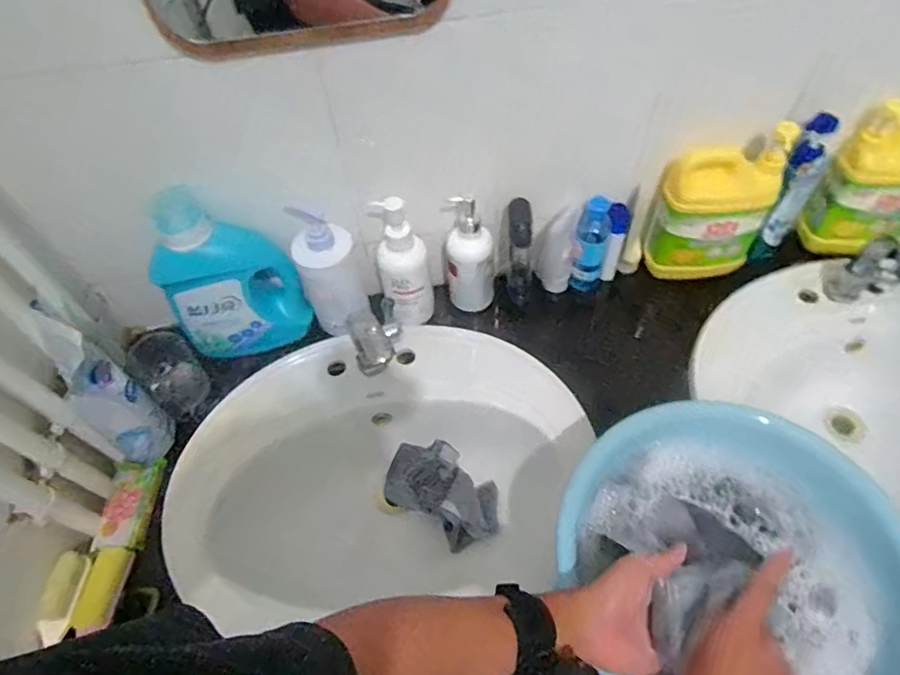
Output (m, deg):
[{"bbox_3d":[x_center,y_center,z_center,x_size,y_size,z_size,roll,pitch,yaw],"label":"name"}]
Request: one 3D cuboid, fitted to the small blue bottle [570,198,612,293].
[{"bbox_3d":[0.209,-0.133,0.826,0.046,0.156,0.044,15,57,14],"label":"small blue bottle"}]

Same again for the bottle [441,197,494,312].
[{"bbox_3d":[0.029,-0.119,0.808,0.069,0.179,0.062,1,55,5],"label":"bottle"}]

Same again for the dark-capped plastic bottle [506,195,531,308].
[{"bbox_3d":[0.102,-0.118,0.822,0.032,0.182,0.043,6,55,8],"label":"dark-capped plastic bottle"}]

